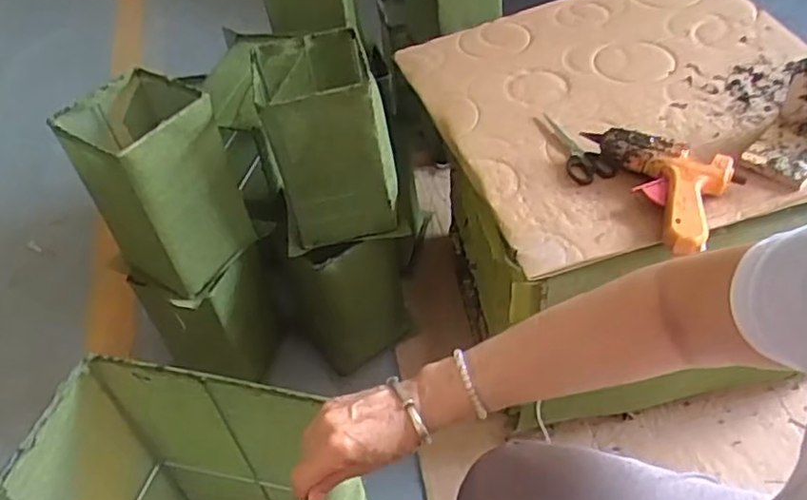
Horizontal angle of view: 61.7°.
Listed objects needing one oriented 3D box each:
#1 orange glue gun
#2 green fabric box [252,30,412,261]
[{"bbox_3d":[0.298,-0.080,0.828,0.194,0.043,0.151,19,52,23],"label":"orange glue gun"},{"bbox_3d":[-0.103,-0.152,0.933,0.158,0.252,0.174,-12,46,-4],"label":"green fabric box"}]

